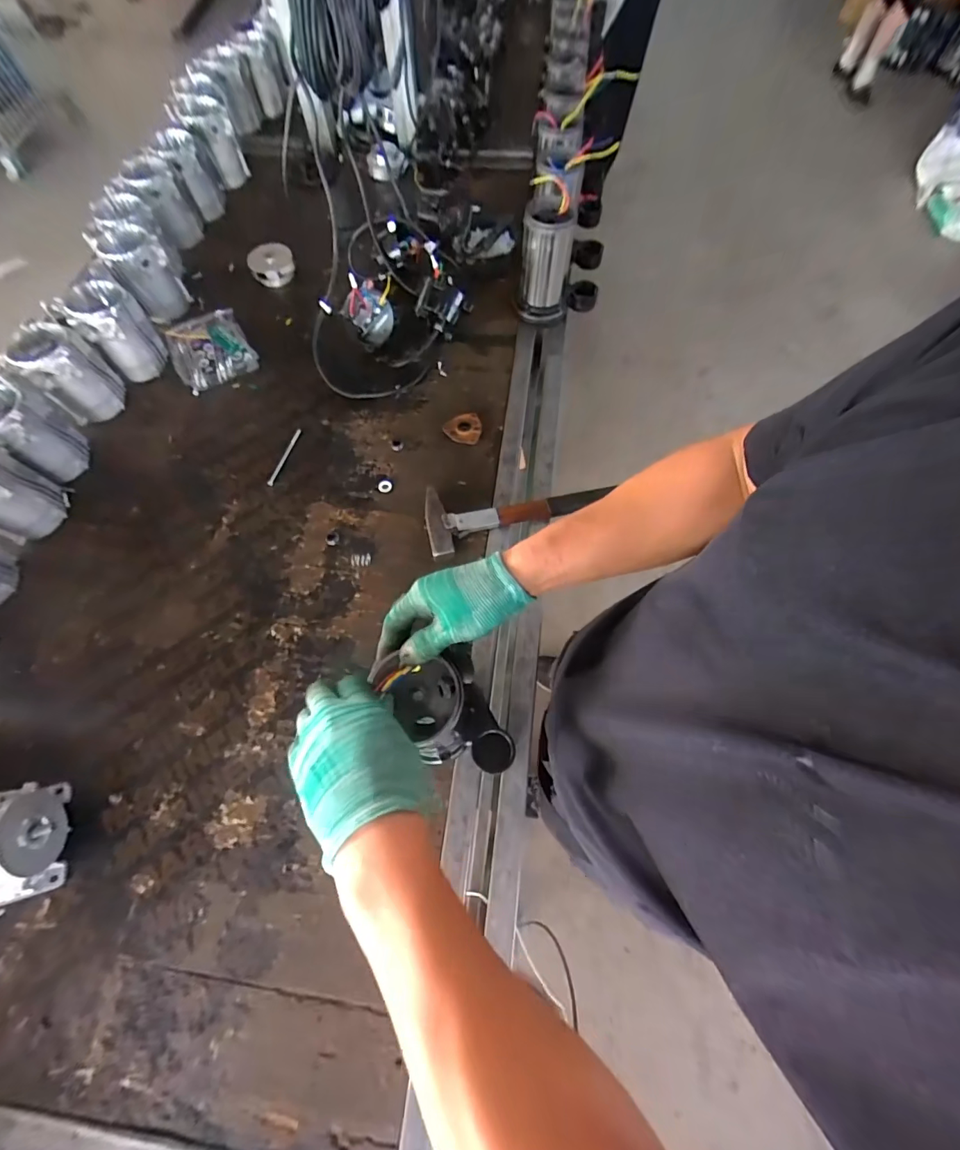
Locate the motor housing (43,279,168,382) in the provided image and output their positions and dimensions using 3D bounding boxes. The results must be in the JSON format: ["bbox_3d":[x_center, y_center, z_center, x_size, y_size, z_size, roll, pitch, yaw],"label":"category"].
[{"bbox_3d":[-0.682,-0.458,0.844,0.113,0.155,0.119,38,72,15],"label":"motor housing"}]

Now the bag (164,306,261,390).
[{"bbox_3d":[-0.546,-0.459,0.902,0.147,0.036,0.175,-29,69,-12],"label":"bag"}]

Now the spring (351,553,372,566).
[{"bbox_3d":[-0.189,-0.023,0.710,0.031,0.014,0.017,-10,67,-4],"label":"spring"}]

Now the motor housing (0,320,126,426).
[{"bbox_3d":[-0.717,-0.351,0.785,0.094,0.143,0.111,38,72,15],"label":"motor housing"}]

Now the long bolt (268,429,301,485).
[{"bbox_3d":[-0.358,-0.217,0.816,0.012,0.006,0.131,12,67,6],"label":"long bolt"}]

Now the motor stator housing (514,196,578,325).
[{"bbox_3d":[0.127,-0.588,0.855,0.100,0.183,0.093,14,67,6],"label":"motor stator housing"}]

